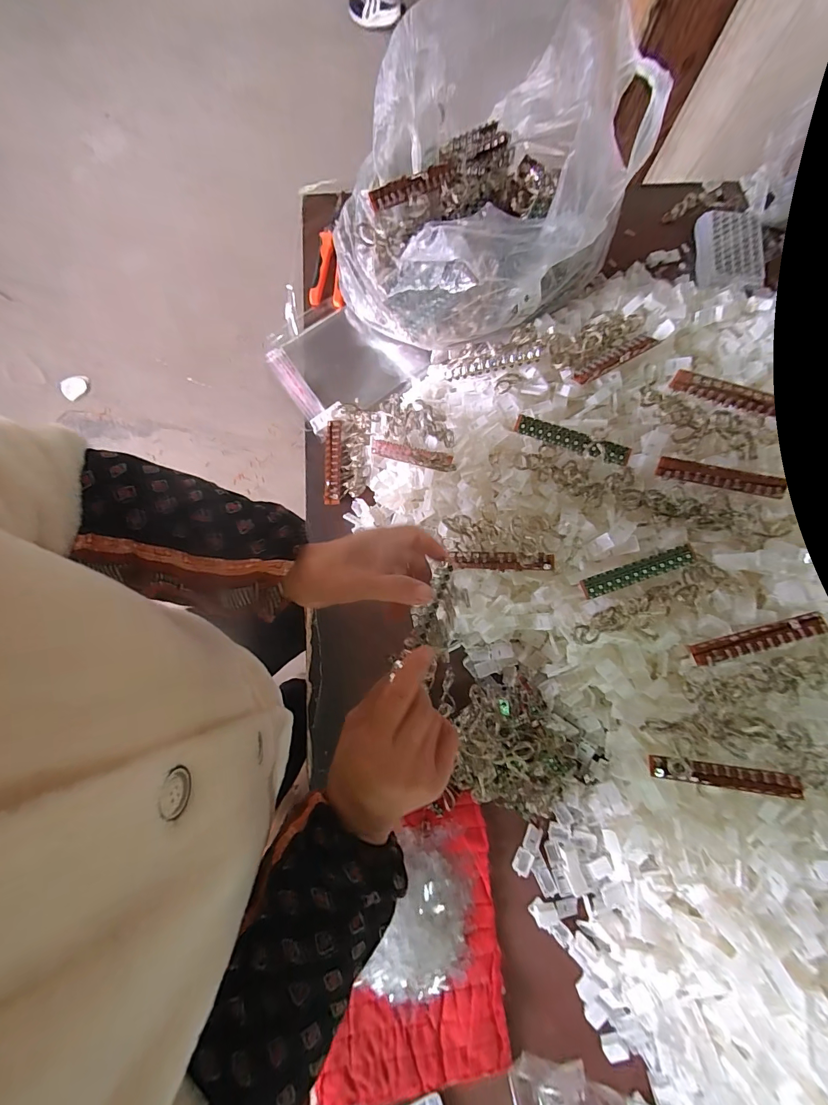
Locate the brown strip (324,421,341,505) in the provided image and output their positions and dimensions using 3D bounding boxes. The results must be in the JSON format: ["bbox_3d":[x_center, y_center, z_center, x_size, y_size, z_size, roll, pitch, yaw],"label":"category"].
[{"bbox_3d":[-0.119,-0.133,0.587,0.022,0.013,0.126,0,79,-1],"label":"brown strip"}]

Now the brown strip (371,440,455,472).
[{"bbox_3d":[-0.005,-0.127,0.519,0.133,0.007,0.020,21,96,32],"label":"brown strip"}]

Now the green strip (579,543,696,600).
[{"bbox_3d":[0.237,0.021,0.421,0.125,0.012,0.021,-18,80,-4],"label":"green strip"}]

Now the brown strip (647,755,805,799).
[{"bbox_3d":[0.310,0.225,0.400,0.124,0.022,0.021,-1,79,20],"label":"brown strip"}]

